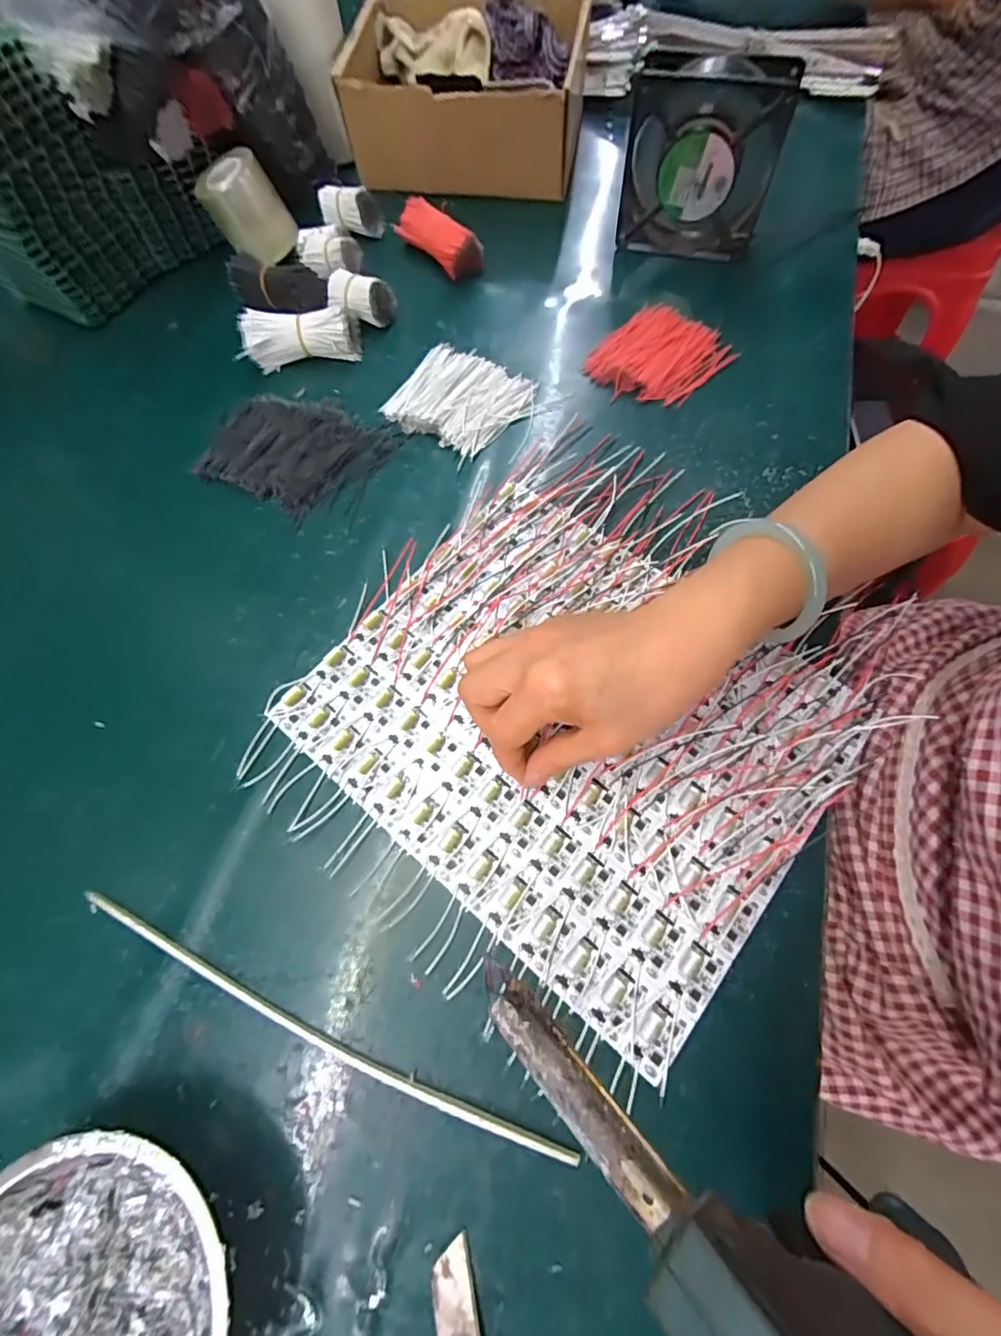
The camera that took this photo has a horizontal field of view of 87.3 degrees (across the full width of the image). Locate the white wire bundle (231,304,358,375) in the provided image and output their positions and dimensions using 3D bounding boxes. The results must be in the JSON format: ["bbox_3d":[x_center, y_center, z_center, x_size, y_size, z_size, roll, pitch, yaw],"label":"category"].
[{"bbox_3d":[-0.169,-0.279,0.439,0.095,0.033,0.033,-12,68,-2],"label":"white wire bundle"}]

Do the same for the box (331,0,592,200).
[{"bbox_3d":[-0.030,-0.565,0.527,0.211,0.100,0.182,9,69,6],"label":"box"}]

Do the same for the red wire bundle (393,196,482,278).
[{"bbox_3d":[-0.057,-0.397,0.485,0.093,0.037,0.029,38,75,16],"label":"red wire bundle"}]

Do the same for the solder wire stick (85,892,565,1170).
[{"bbox_3d":[-0.098,0.179,0.263,0.278,0.006,0.014,20,71,10],"label":"solder wire stick"}]

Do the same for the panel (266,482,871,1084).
[{"bbox_3d":[0.041,0.027,0.319,0.285,0.012,0.238,38,74,15],"label":"panel"}]

